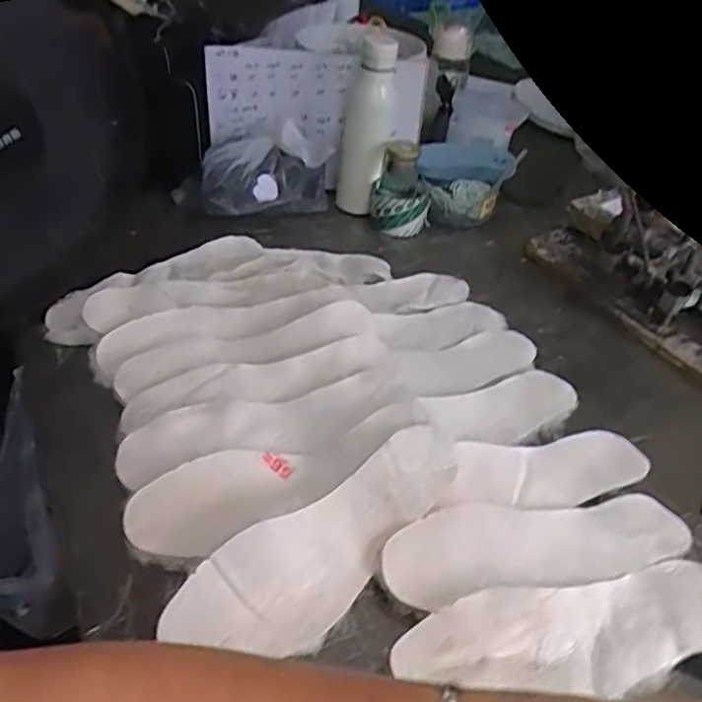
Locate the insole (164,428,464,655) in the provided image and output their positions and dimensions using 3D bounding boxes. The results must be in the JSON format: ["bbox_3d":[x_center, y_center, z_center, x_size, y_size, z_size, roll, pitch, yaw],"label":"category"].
[{"bbox_3d":[-0.015,0.147,0.495,0.249,0.008,0.088,-34,76,-27],"label":"insole"}]

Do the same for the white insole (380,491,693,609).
[{"bbox_3d":[0.158,0.154,0.521,0.266,0.014,0.075,-6,41,-14],"label":"white insole"}]

